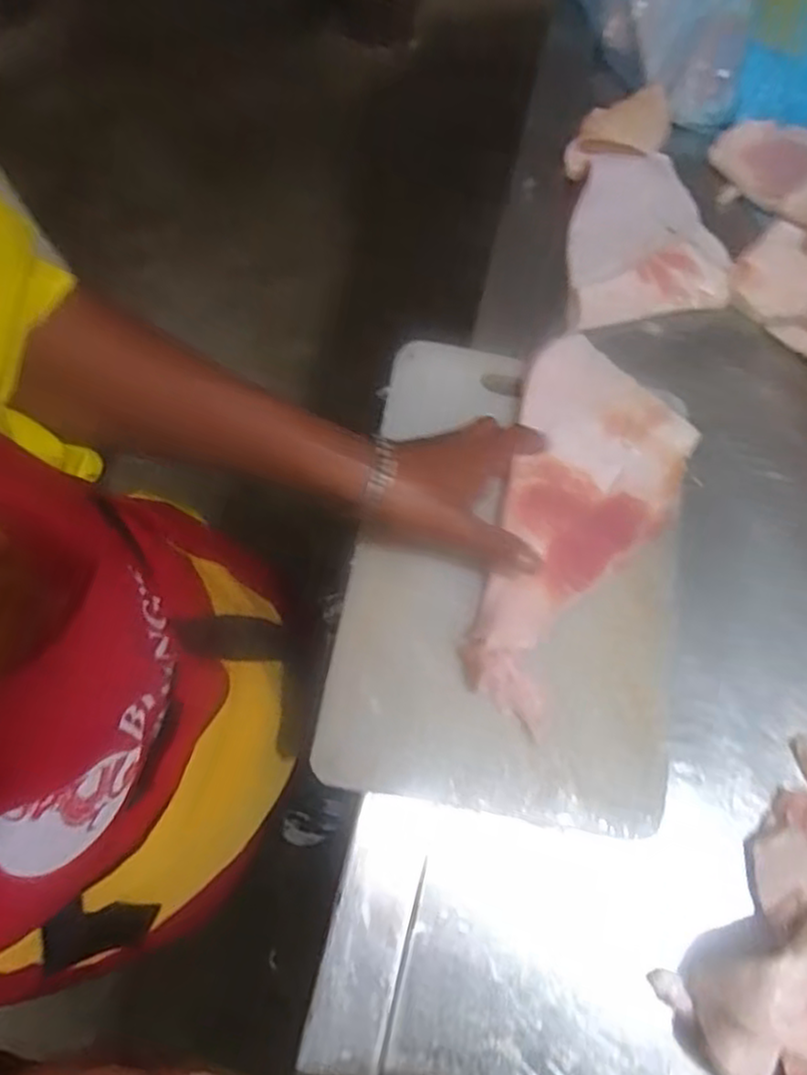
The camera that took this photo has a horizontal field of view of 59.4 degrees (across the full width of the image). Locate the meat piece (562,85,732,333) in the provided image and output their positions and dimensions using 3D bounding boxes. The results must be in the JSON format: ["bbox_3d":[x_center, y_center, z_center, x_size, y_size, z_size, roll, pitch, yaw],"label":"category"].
[{"bbox_3d":[0.205,-0.304,0.651,0.134,0.031,0.232,-7,70,-2],"label":"meat piece"}]

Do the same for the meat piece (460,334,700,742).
[{"bbox_3d":[0.123,-0.013,0.518,0.127,0.024,0.287,21,72,8],"label":"meat piece"}]

